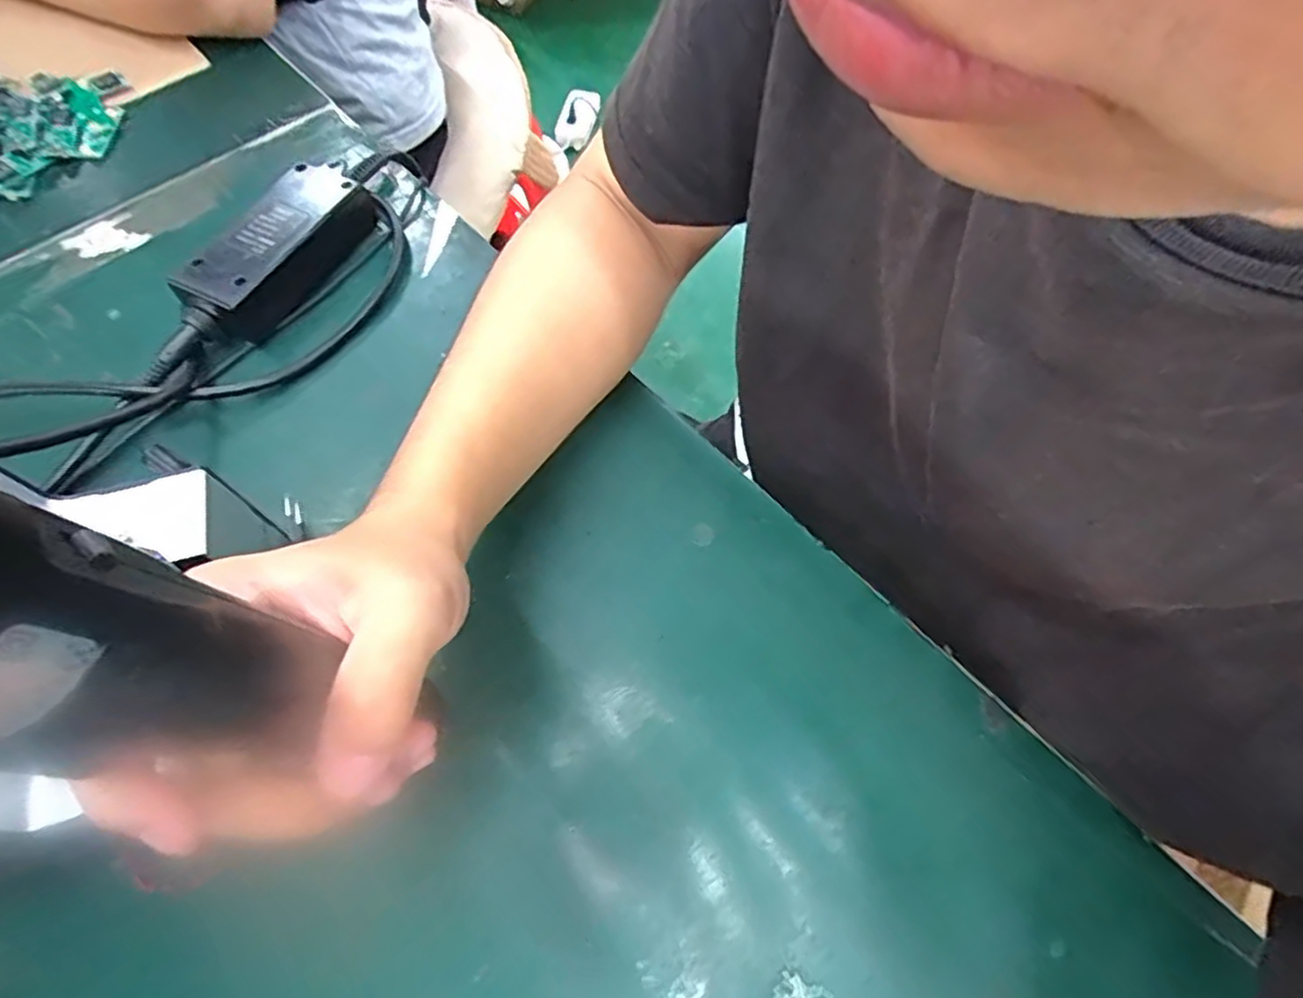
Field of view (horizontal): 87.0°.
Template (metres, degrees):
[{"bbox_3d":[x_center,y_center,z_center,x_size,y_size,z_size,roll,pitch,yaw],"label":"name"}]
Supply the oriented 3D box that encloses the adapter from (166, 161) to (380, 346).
[{"bbox_3d":[-0.222,-0.148,0.408,0.053,0.034,0.130,24,66,11],"label":"adapter"}]

